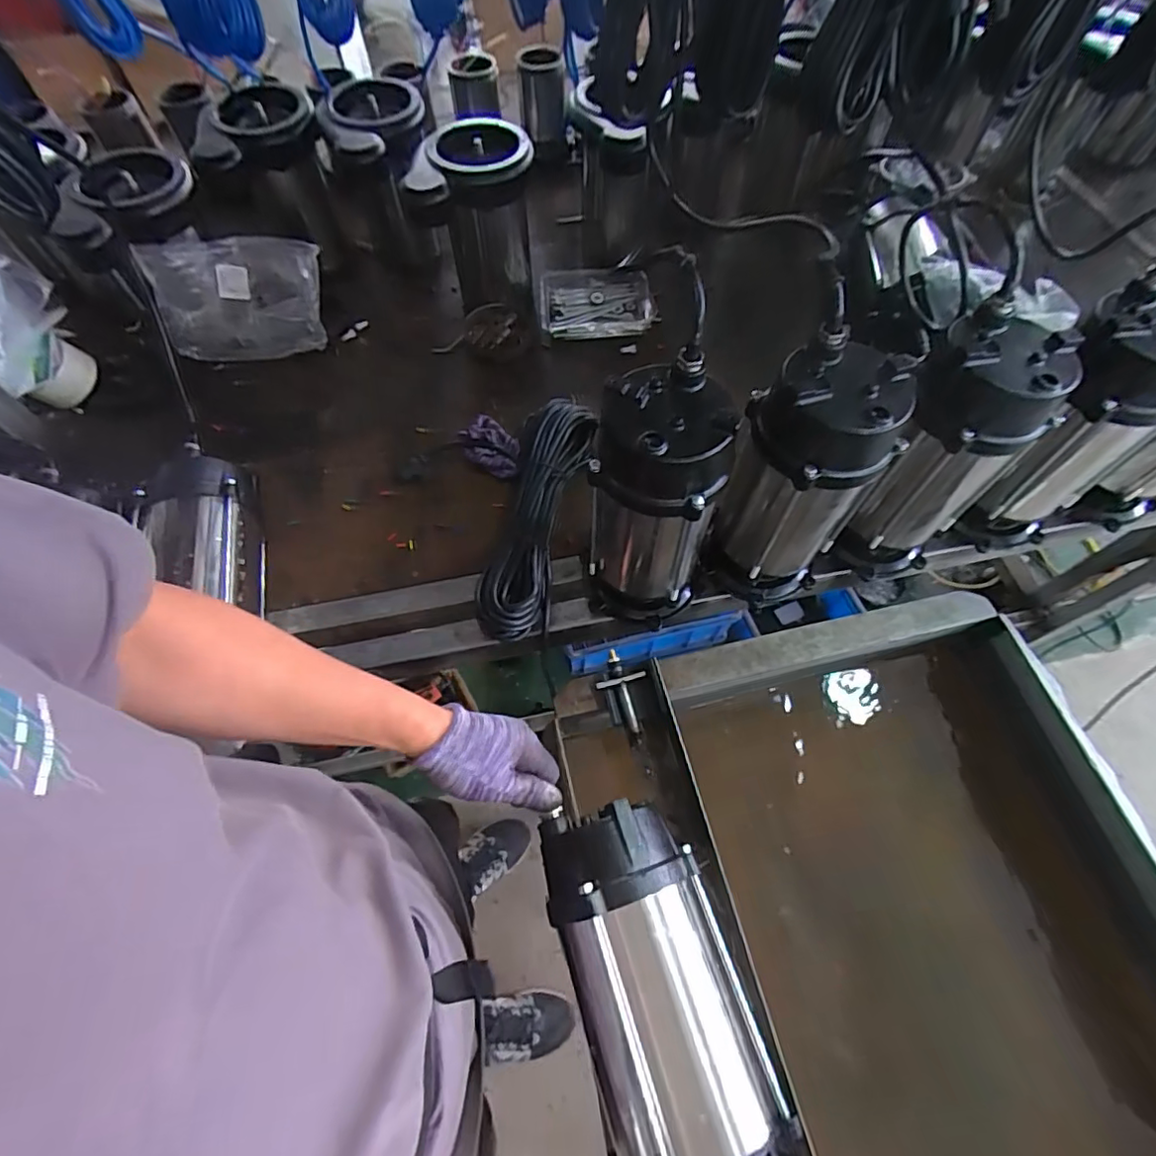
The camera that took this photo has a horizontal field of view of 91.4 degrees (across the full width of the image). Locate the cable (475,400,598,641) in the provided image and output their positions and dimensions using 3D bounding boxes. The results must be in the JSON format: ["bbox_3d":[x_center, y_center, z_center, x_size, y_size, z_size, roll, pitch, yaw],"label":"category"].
[{"bbox_3d":[-0.046,-0.086,0.727,0.100,0.064,0.354,9,63,6],"label":"cable"}]

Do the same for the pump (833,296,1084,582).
[{"bbox_3d":[0.376,-0.122,0.607,0.131,0.281,0.120,-37,68,-17],"label":"pump"}]

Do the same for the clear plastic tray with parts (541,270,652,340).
[{"bbox_3d":[0.031,-0.458,0.948,0.185,0.037,0.144,-3,62,-1],"label":"clear plastic tray with parts"}]

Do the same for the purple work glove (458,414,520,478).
[{"bbox_3d":[-0.120,-0.182,0.785,0.097,0.040,0.059,27,66,14],"label":"purple work glove"}]

